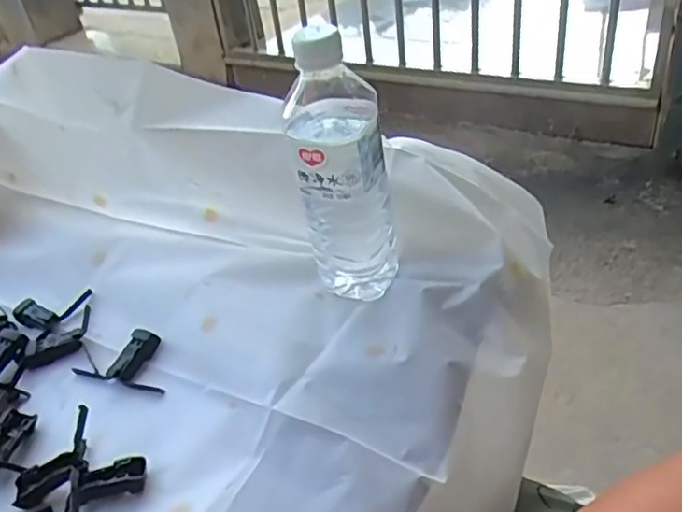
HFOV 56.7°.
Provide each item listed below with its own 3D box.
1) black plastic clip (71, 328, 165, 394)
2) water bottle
[{"bbox_3d":[-0.169,0.078,0.495,0.085,0.014,0.046,7,42,16],"label":"black plastic clip"},{"bbox_3d":[0.001,-0.065,0.466,0.070,0.198,0.065,-5,39,3],"label":"water bottle"}]

